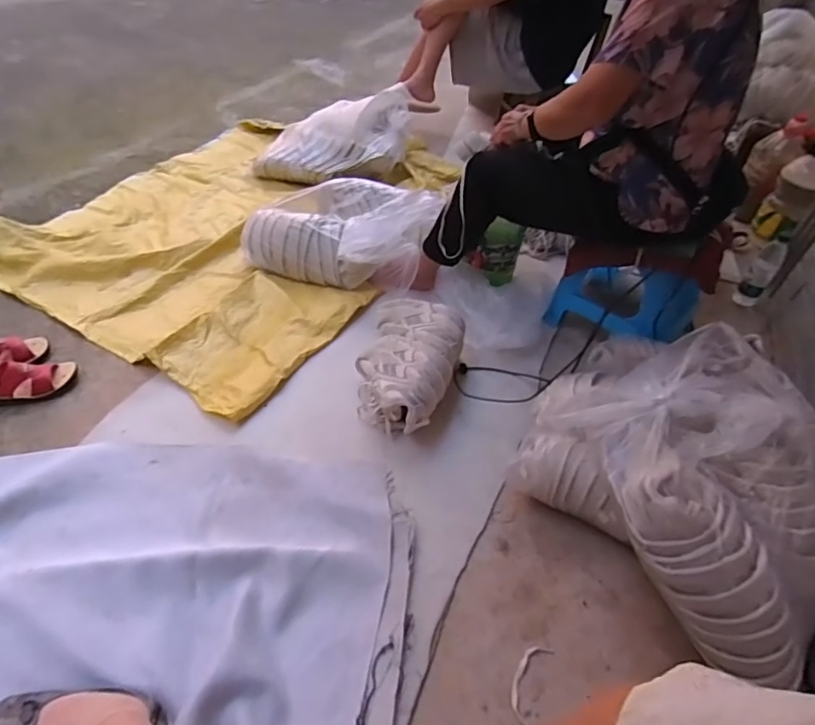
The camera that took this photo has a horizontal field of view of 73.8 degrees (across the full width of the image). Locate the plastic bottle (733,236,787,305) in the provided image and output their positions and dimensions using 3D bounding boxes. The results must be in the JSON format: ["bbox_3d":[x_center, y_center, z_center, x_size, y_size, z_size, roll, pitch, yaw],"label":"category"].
[{"bbox_3d":[1.011,-0.252,1.557,0.066,0.211,0.071,28,47,18],"label":"plastic bottle"}]

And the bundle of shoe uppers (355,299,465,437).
[{"bbox_3d":[0.002,-0.007,1.183,0.203,0.125,0.326,15,45,6],"label":"bundle of shoe uppers"}]

